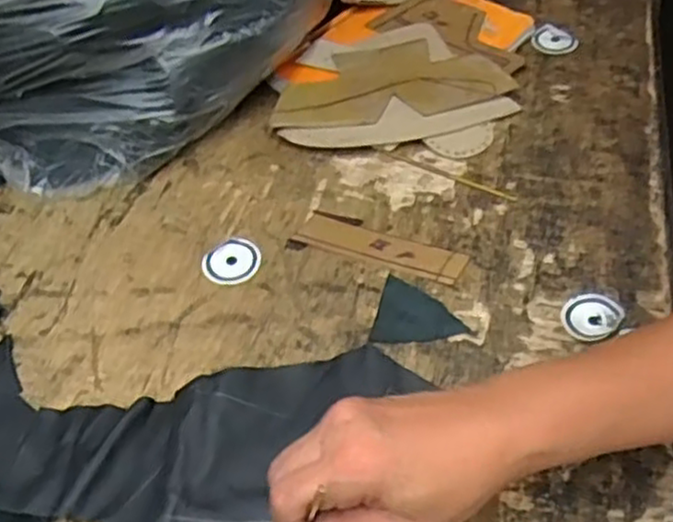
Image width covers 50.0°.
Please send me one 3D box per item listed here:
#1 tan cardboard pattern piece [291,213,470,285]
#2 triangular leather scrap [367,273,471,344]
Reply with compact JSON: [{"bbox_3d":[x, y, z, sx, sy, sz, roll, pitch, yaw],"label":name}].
[{"bbox_3d":[0.029,-0.010,0.491,0.114,0.004,0.028,16,53,18],"label":"tan cardboard pattern piece"},{"bbox_3d":[0.053,0.033,0.450,0.055,0.004,0.047,10,52,14],"label":"triangular leather scrap"}]

